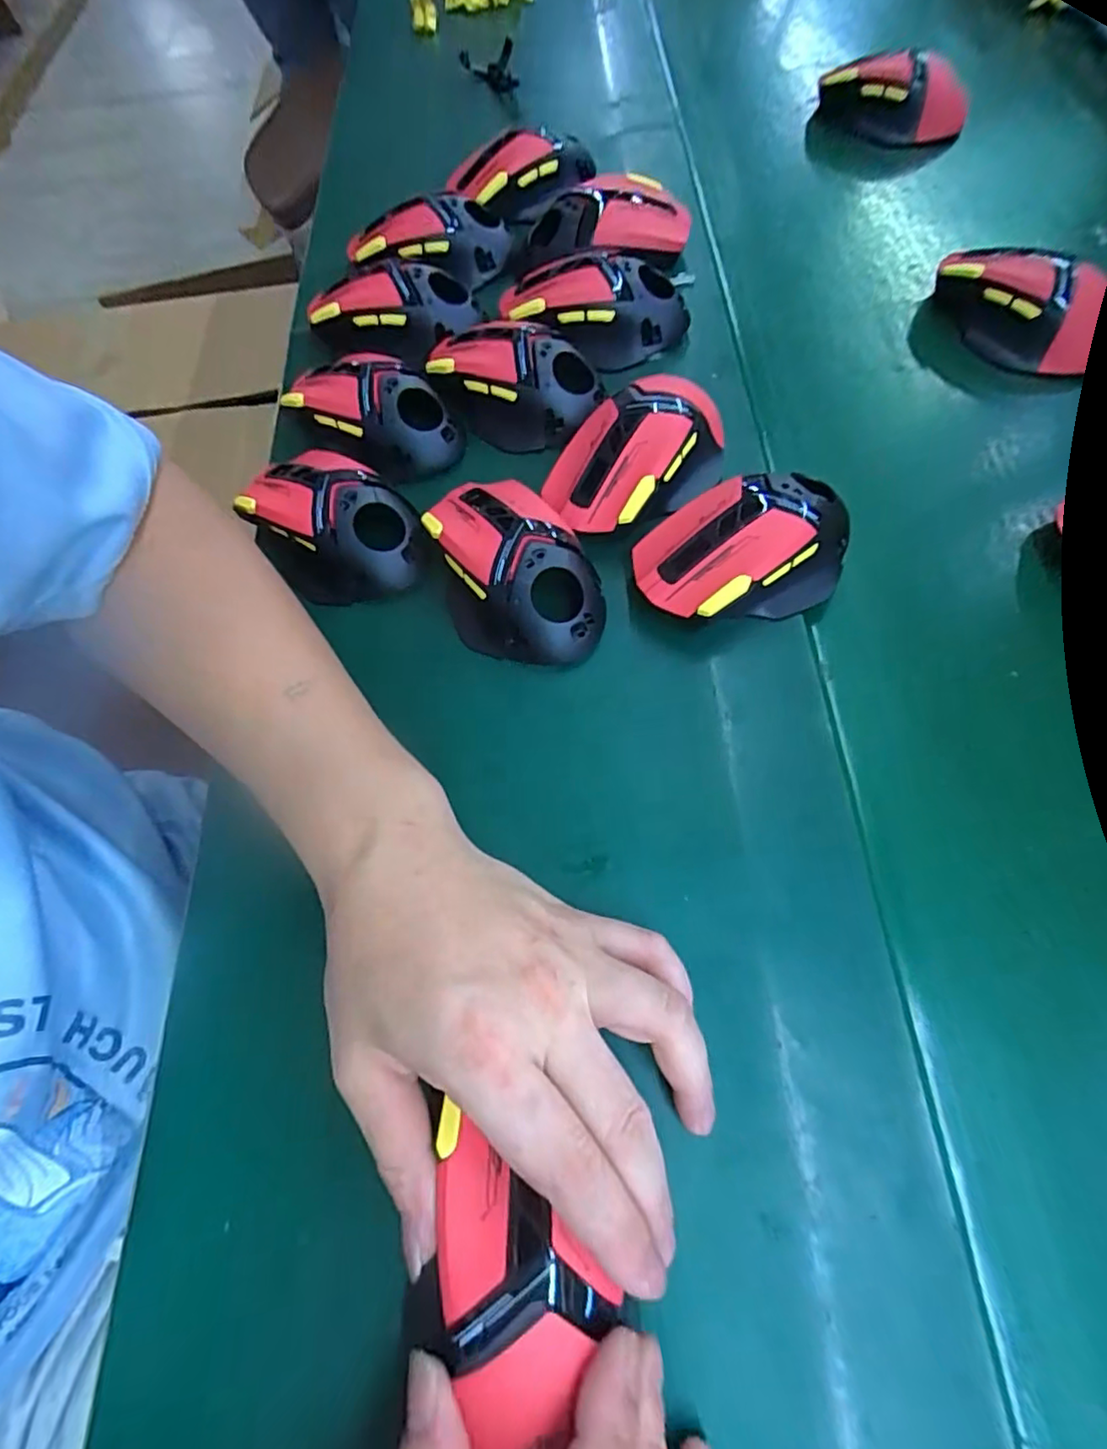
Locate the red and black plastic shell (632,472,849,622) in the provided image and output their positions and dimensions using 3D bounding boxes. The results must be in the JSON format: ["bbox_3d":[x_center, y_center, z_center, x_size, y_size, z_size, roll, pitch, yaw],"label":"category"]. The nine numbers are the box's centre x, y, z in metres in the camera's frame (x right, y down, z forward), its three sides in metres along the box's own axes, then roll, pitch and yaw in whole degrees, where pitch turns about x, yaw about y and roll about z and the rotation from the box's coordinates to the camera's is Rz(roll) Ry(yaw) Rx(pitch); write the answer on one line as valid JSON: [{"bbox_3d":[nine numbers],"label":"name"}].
[{"bbox_3d":[0.095,-0.090,0.310,0.113,0.038,0.070,-15,65,-3],"label":"red and black plastic shell"}]

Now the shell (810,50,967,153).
[{"bbox_3d":[0.278,-0.511,0.507,0.116,0.046,0.063,21,69,13],"label":"shell"}]

